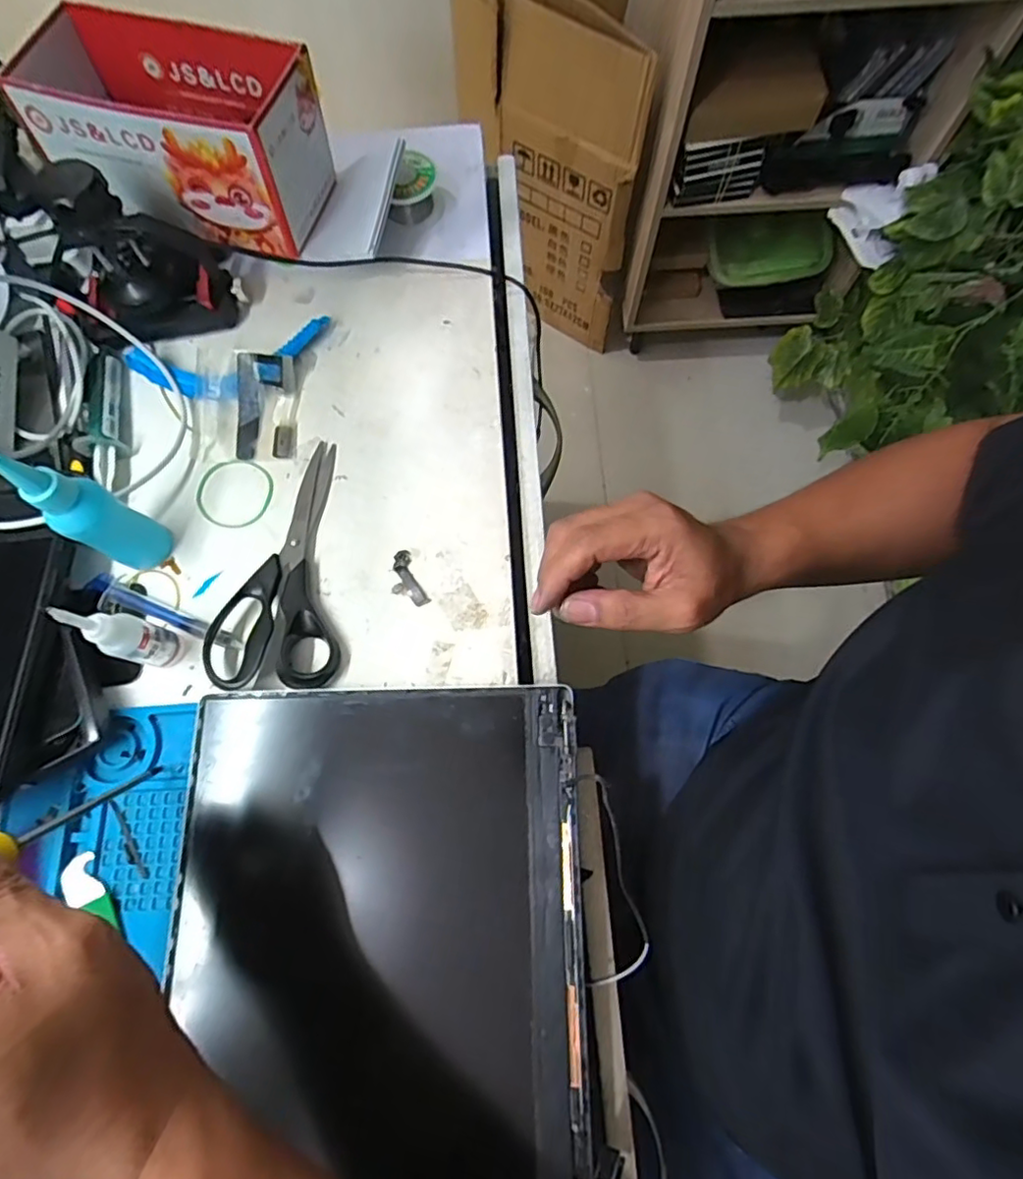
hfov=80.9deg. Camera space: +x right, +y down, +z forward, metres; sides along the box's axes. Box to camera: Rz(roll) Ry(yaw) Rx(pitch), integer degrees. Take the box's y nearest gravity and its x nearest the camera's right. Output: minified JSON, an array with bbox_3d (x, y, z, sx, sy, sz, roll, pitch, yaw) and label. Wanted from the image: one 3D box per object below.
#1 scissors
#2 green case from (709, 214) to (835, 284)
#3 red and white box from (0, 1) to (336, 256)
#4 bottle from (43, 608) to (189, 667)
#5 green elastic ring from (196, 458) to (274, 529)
[{"bbox_3d":[-0.153,-0.020,0.397,0.080,0.015,0.168,-1,73,1],"label":"scissors"},{"bbox_3d":[0.459,-0.599,1.056,0.221,0.128,0.050,-1,73,1],"label":"green case"},{"bbox_3d":[-0.251,-0.332,0.443,0.213,0.106,0.106,14,75,6],"label":"red and white box"},{"bbox_3d":[-0.223,0.026,0.344,0.021,0.087,0.024,18,75,7],"label":"bottle"},{"bbox_3d":[-0.194,-0.068,0.421,0.053,0.004,0.051,-1,73,2],"label":"green elastic ring"}]

